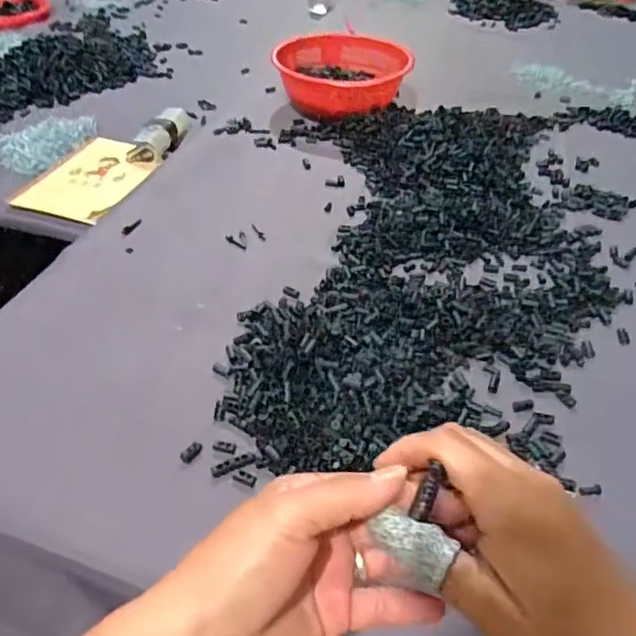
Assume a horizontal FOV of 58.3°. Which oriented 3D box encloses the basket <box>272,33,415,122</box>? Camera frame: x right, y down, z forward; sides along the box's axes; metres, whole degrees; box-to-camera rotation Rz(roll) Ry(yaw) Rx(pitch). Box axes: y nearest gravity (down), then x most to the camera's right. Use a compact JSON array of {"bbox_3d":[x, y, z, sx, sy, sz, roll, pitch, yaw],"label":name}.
[{"bbox_3d":[0.047,-0.421,0.992,0.228,0.079,0.175,-4,43,-6],"label":"basket"}]

